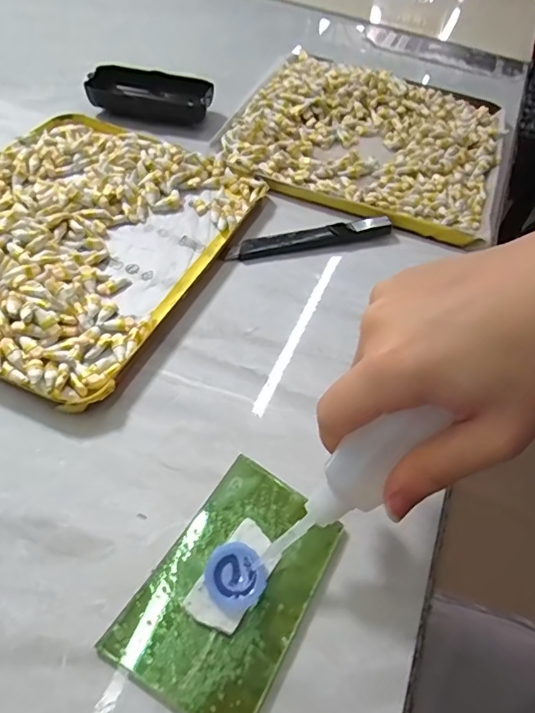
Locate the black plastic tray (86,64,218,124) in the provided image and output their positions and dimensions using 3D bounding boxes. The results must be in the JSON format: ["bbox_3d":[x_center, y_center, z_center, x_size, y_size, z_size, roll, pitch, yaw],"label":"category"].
[{"bbox_3d":[-0.107,-0.245,0.460,0.107,0.021,0.052,8,54,0],"label":"black plastic tray"}]

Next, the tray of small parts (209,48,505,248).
[{"bbox_3d":[0.093,-0.207,0.450,0.232,0.027,0.222,20,55,9],"label":"tray of small parts"}]

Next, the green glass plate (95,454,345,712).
[{"bbox_3d":[-0.015,0.102,0.225,0.067,0.006,0.103,28,56,15],"label":"green glass plate"}]

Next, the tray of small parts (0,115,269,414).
[{"bbox_3d":[-0.135,-0.090,0.343,0.191,0.020,0.240,22,55,11],"label":"tray of small parts"}]

